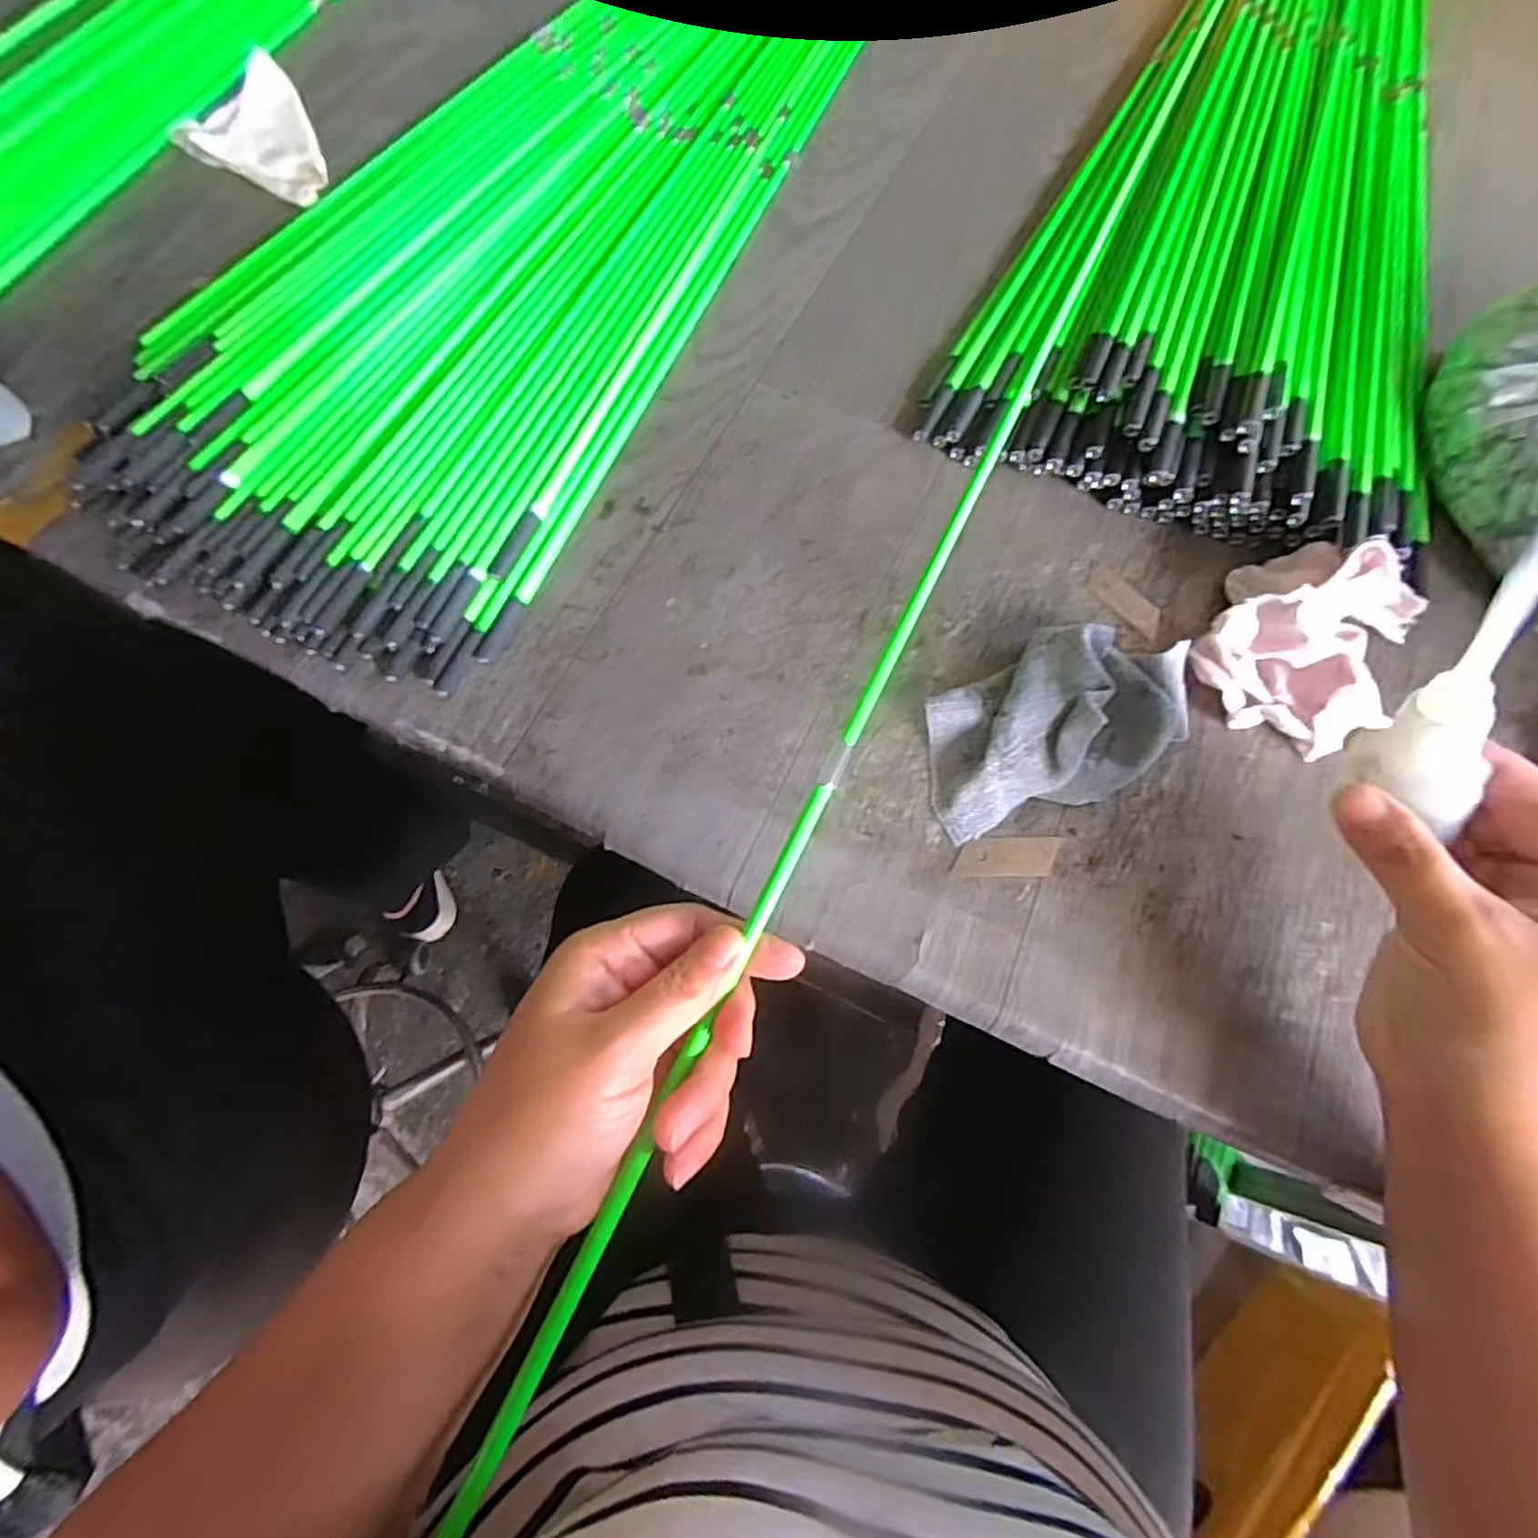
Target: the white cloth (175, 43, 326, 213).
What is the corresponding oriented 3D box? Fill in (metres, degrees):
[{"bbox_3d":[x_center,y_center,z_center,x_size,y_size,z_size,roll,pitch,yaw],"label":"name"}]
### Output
[{"bbox_3d":[-0.371,-0.448,0.487,0.086,0.011,0.154,-26,72,-9],"label":"white cloth"}]

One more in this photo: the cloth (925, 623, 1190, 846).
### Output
[{"bbox_3d":[0.132,-0.023,0.318,0.123,0.027,0.077,-16,70,-6],"label":"cloth"}]

